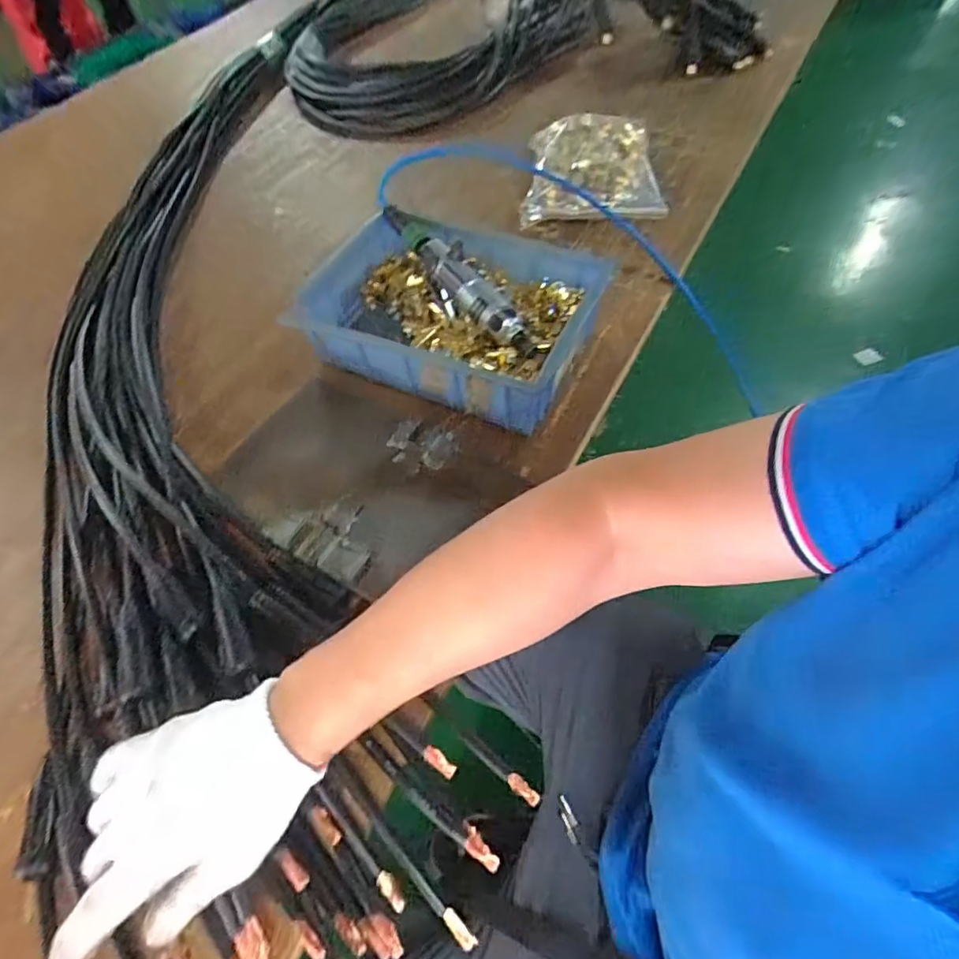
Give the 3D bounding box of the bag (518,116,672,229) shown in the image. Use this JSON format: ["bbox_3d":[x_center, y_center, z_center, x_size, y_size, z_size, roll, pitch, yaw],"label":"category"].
[{"bbox_3d":[0.148,-0.427,0.768,0.183,0.070,0.192,-2,56,3],"label":"bag"}]

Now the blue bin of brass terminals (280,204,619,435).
[{"bbox_3d":[-0.032,-0.175,0.610,0.290,0.083,0.197,18,60,16],"label":"blue bin of brass terminals"}]

